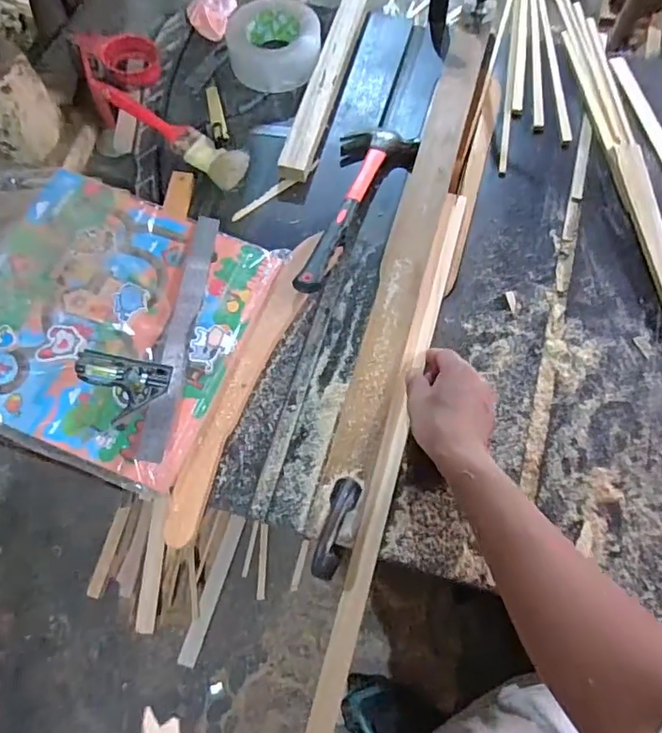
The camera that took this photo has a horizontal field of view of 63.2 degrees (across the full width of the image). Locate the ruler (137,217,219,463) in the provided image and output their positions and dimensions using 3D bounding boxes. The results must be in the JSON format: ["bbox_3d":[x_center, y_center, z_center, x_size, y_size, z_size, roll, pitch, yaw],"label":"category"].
[{"bbox_3d":[-0.165,-0.041,0.595,0.030,0.011,0.296,9,65,-3],"label":"ruler"}]

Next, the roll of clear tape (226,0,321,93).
[{"bbox_3d":[-0.080,-0.456,0.759,0.126,0.053,0.126,0,67,0],"label":"roll of clear tape"}]

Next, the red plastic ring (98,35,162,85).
[{"bbox_3d":[-0.279,-0.423,0.749,0.074,0.046,0.056,-12,68,-5],"label":"red plastic ring"}]

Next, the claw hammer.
[{"bbox_3d":[0.033,-0.193,0.666,0.094,0.032,0.262,15,70,8],"label":"claw hammer"}]

